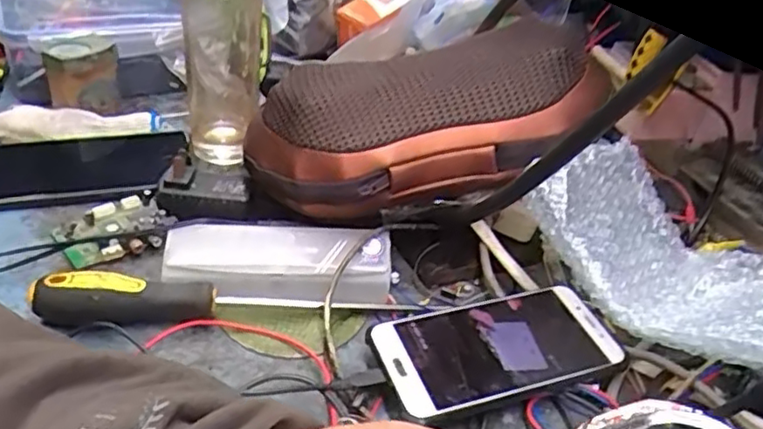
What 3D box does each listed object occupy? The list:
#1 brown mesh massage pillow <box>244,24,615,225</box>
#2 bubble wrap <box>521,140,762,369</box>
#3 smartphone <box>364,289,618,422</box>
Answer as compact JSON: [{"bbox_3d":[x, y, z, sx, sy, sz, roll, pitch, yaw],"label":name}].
[{"bbox_3d":[0.019,-0.067,0.473,0.275,0.097,0.114,-11,32,17],"label":"brown mesh massage pillow"},{"bbox_3d":[0.174,0.021,0.393,0.109,0.047,0.179,-16,43,-32],"label":"bubble wrap"},{"bbox_3d":[0.073,0.083,0.416,0.147,0.010,0.076,-9,41,-17],"label":"smartphone"}]

